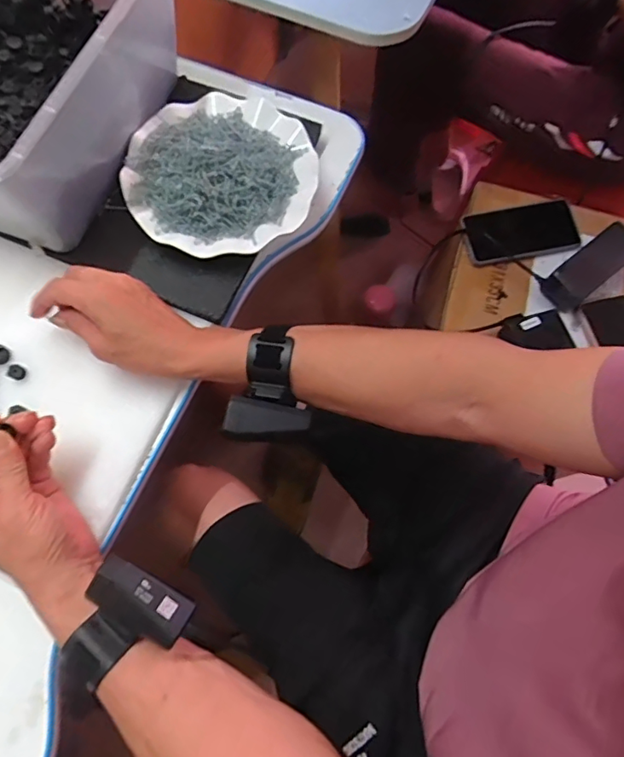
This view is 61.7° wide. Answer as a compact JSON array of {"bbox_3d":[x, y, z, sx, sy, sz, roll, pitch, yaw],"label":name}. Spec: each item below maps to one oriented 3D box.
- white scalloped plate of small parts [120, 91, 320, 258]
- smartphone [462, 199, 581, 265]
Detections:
[{"bbox_3d":[-0.089,-0.203,0.504,0.178,0.038,0.175,0,71,-1],"label":"white scalloped plate of small parts"},{"bbox_3d":[0.298,-0.208,0.743,0.160,0.009,0.076,-13,86,-3],"label":"smartphone"}]

